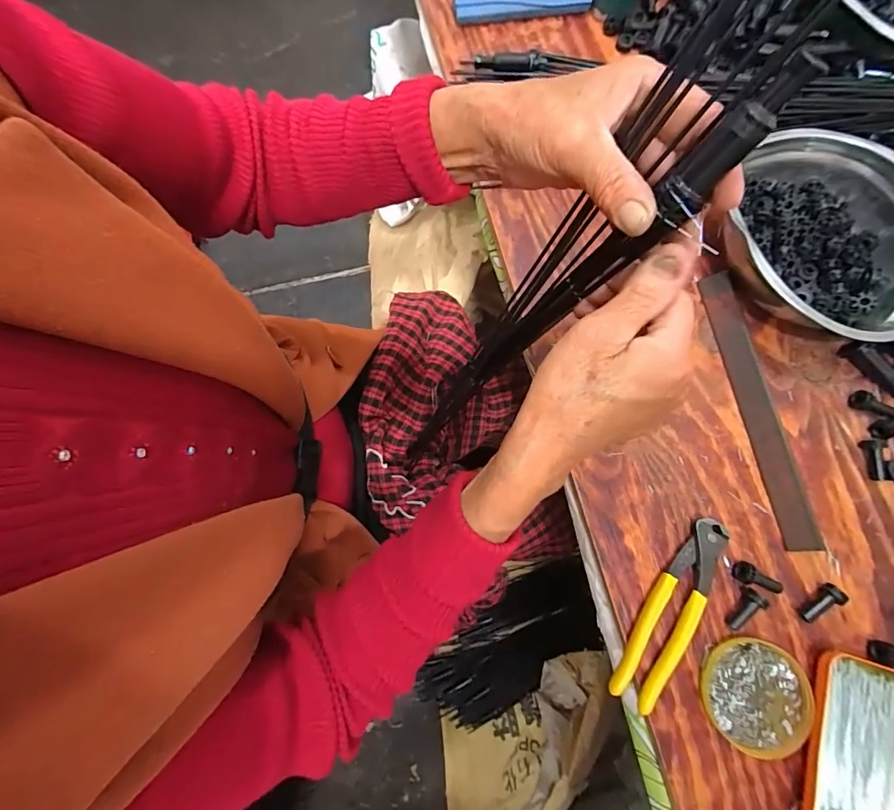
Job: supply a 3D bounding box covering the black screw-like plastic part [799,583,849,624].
[{"bbox_3d":[0.318,0.170,0.363,0.040,0.014,0.014,-33,79,-7],"label":"black screw-like plastic part"}]

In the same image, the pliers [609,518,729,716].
[{"bbox_3d":[0.191,0.172,0.361,0.038,0.014,0.162,32,79,7],"label":"pliers"}]

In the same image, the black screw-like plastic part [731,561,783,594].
[{"bbox_3d":[0.268,0.151,0.366,0.042,0.016,0.017,30,79,7],"label":"black screw-like plastic part"}]

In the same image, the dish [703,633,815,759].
[{"bbox_3d":[0.253,0.237,0.348,0.082,0.010,0.080,0,77,0],"label":"dish"}]

